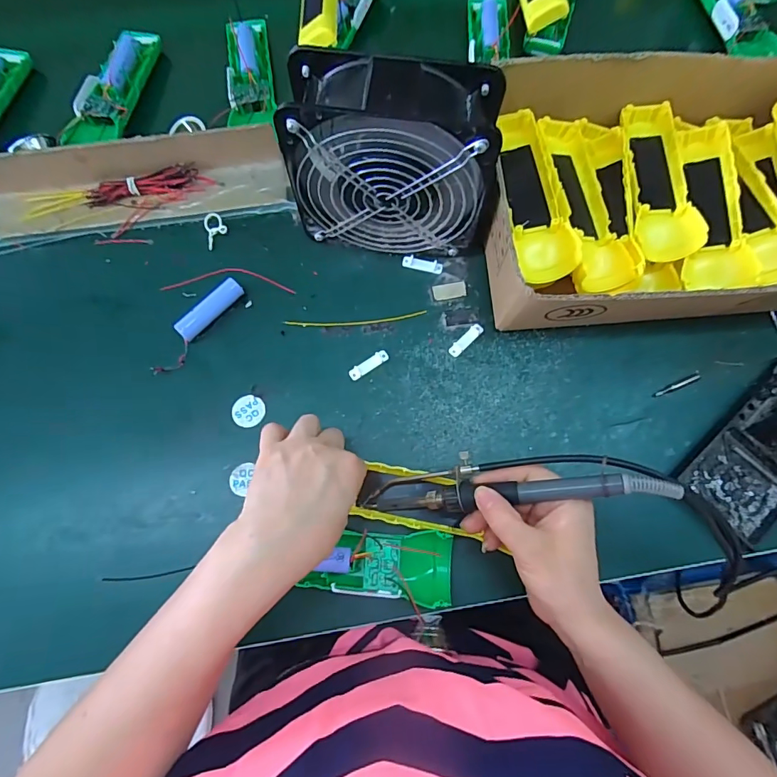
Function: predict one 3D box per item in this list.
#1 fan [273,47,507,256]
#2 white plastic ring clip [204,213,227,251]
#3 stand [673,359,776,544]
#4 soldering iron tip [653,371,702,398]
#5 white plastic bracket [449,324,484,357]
[{"bbox_3d":[0.007,-0.173,0.360,0.161,0.149,0.065,8,75,2],"label":"fan"},{"bbox_3d":[-0.163,-0.149,0.424,0.020,0.004,0.037,-14,74,-4],"label":"white plastic ring clip"},{"bbox_3d":[0.306,0.039,0.337,0.152,0.069,0.075,-43,79,-11],"label":"stand"},{"bbox_3d":[0.247,-0.003,0.383,0.045,0.010,0.007,-24,75,-7],"label":"soldering iron tip"},{"bbox_3d":[0.068,-0.043,0.397,0.037,0.004,0.010,-42,78,-12],"label":"white plastic bracket"}]

